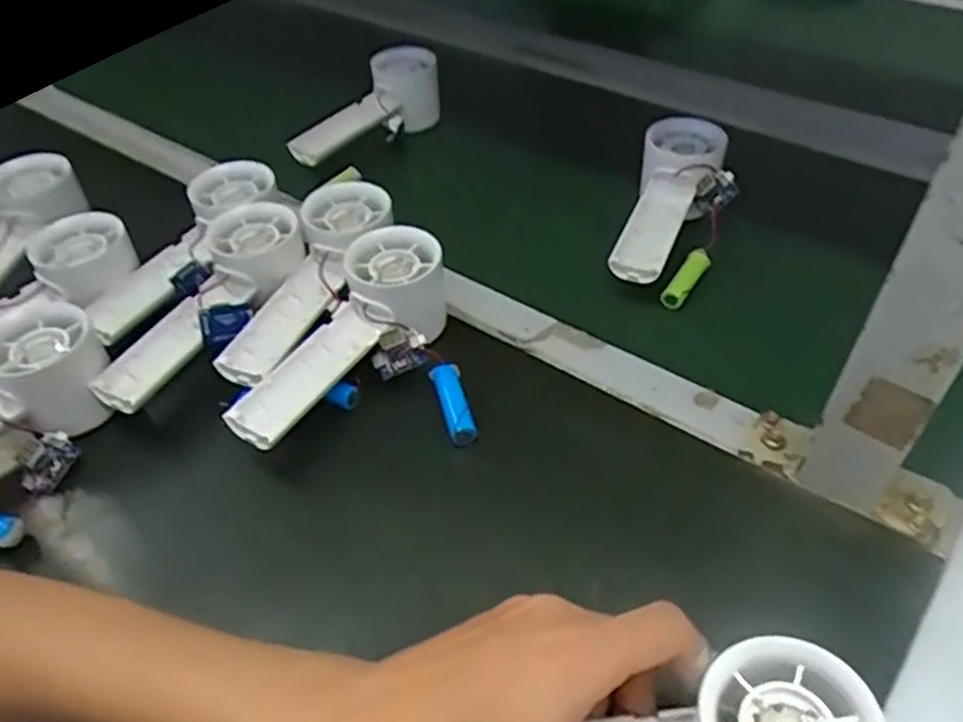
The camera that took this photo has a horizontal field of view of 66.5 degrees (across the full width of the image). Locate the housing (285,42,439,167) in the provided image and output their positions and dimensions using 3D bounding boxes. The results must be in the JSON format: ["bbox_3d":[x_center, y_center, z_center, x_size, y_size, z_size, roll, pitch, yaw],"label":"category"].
[{"bbox_3d":[-0.100,-0.224,0.661,0.055,0.056,0.189,23,51,24],"label":"housing"}]

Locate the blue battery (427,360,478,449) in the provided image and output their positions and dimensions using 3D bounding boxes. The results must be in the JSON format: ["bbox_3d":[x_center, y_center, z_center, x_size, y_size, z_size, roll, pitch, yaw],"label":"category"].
[{"bbox_3d":[-0.015,0.023,0.411,0.017,0.015,0.049,-14,47,-10],"label":"blue battery"}]

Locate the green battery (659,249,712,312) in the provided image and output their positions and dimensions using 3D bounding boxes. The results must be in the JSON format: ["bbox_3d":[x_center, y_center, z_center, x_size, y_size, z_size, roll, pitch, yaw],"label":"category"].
[{"bbox_3d":[0.139,-0.055,0.495,0.014,0.014,0.058,24,52,25],"label":"green battery"}]

